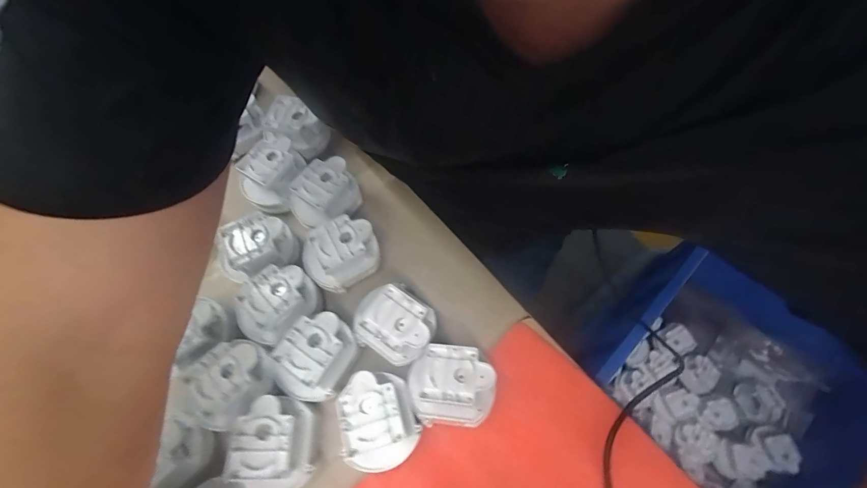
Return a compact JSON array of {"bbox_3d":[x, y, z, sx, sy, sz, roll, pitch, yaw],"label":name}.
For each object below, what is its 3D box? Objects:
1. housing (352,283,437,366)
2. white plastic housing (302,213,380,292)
[{"bbox_3d":[-0.031,0.072,0.321,0.064,0.044,0.056,31,72,15],"label":"housing"},{"bbox_3d":[-0.086,0.011,0.353,0.068,0.047,0.054,-26,68,-8],"label":"white plastic housing"}]

